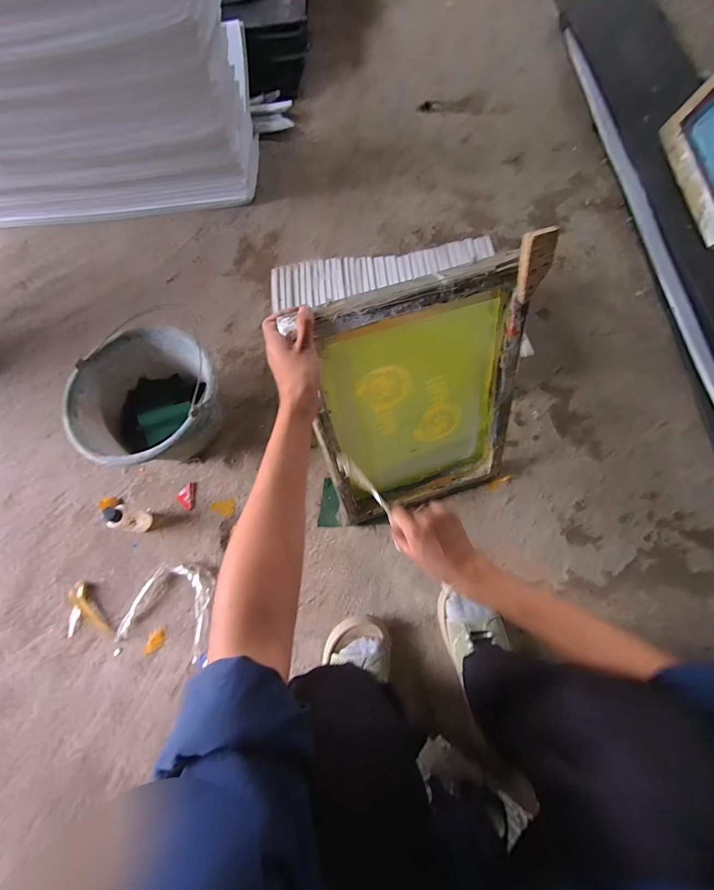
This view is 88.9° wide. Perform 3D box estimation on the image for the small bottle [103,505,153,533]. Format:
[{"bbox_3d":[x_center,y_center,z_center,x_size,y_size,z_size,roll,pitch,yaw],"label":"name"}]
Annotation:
[{"bbox_3d":[-0.408,0.134,0.653,0.032,0.097,0.039,6,72,5],"label":"small bottle"}]

